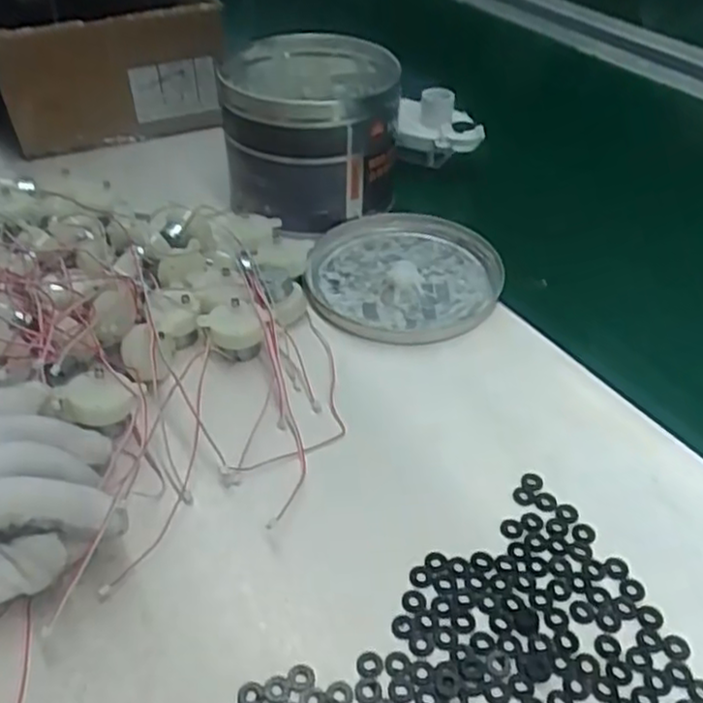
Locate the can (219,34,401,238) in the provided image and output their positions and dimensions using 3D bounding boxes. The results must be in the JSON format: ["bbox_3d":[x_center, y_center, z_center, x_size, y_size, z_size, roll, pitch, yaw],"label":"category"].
[{"bbox_3d":[-0.032,-0.167,0.530,0.119,0.090,0.138,-4,42,-6],"label":"can"}]

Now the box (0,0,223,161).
[{"bbox_3d":[-0.224,-0.275,0.642,0.190,0.111,0.208,-11,43,-13],"label":"box"}]

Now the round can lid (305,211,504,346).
[{"bbox_3d":[0.036,-0.052,0.485,0.123,0.018,0.130,1,41,-1],"label":"round can lid"}]

